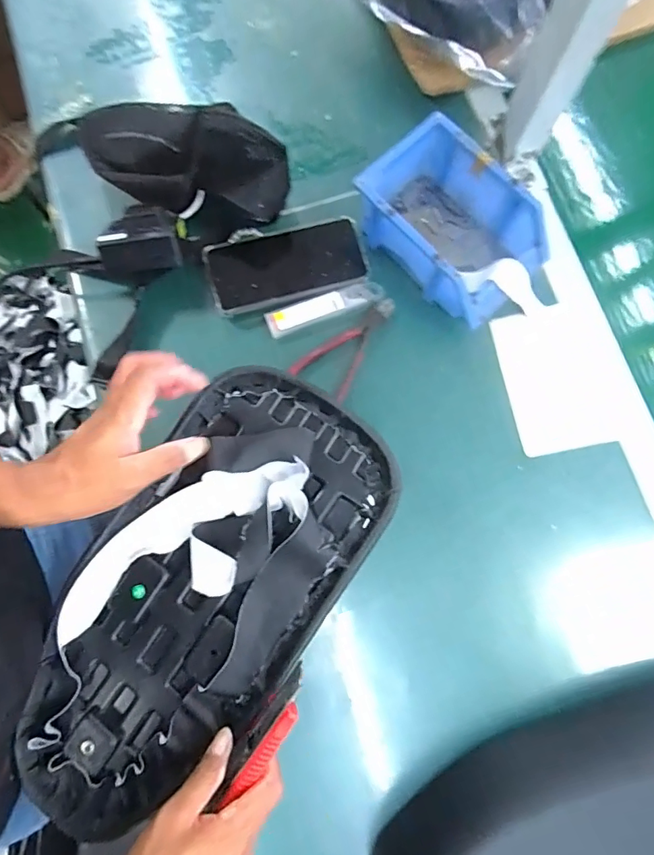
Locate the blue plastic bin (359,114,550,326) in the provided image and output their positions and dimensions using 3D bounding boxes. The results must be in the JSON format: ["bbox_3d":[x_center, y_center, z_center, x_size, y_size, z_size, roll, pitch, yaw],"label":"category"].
[{"bbox_3d":[0.125,-0.199,0.481,0.119,0.073,0.181,-40,83,-8],"label":"blue plastic bin"}]

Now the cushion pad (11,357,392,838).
[{"bbox_3d":[-0.109,0.131,0.374,0.186,0.037,0.374,36,86,5],"label":"cushion pad"}]

